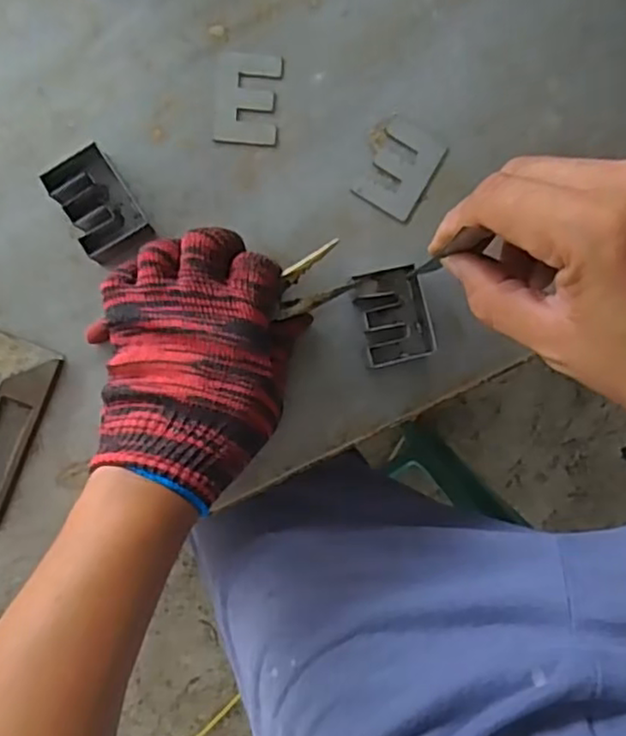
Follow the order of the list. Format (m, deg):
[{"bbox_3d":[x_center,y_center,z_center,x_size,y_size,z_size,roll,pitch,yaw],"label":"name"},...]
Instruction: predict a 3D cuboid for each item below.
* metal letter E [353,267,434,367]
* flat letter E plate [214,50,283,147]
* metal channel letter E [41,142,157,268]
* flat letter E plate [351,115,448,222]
[{"bbox_3d":[0.048,-0.031,0.417,0.040,0.011,0.057,-14,91,-3],"label":"metal letter E"},{"bbox_3d":[-0.039,-0.162,0.411,0.037,0.004,0.053,5,90,-3],"label":"flat letter E plate"},{"bbox_3d":[-0.122,-0.092,0.395,0.037,0.028,0.056,-33,92,-2],"label":"metal channel letter E"},{"bbox_3d":[0.053,-0.121,0.417,0.038,0.004,0.053,29,89,-3],"label":"flat letter E plate"}]

